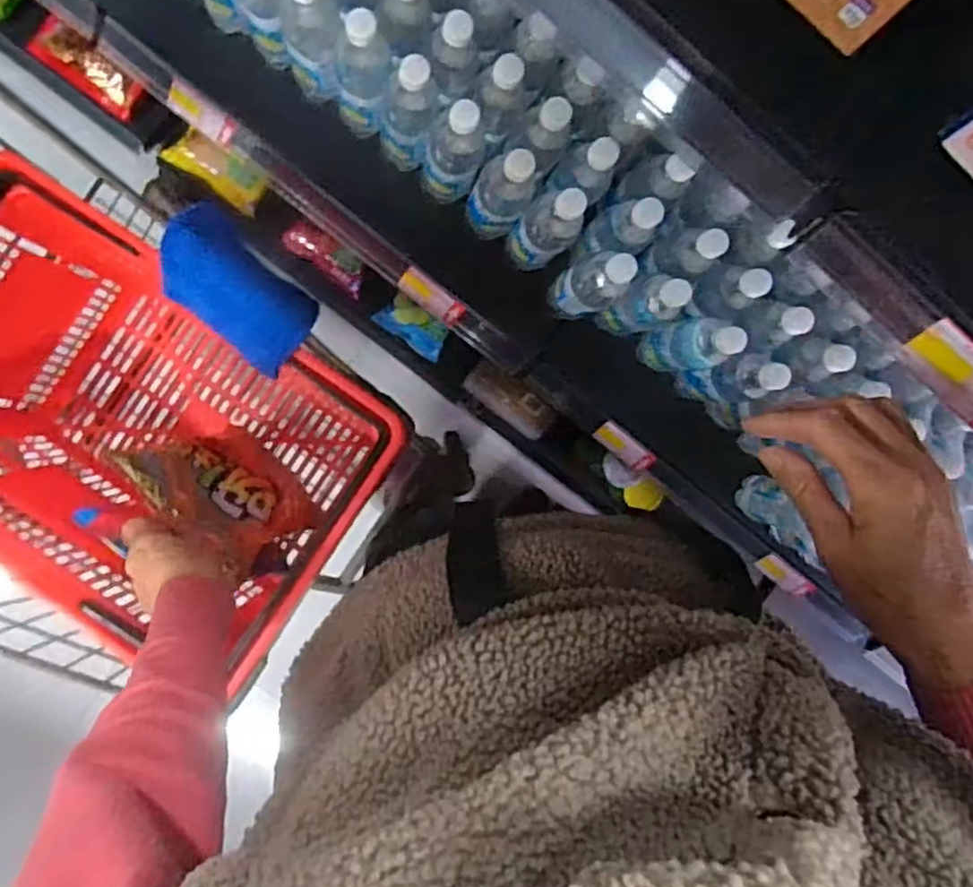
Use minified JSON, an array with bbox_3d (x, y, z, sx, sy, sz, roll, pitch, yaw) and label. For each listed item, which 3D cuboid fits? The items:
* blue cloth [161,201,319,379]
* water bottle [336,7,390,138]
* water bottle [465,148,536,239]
[{"bbox_3d":[-0.226,-0.137,0.632,0.140,0.037,0.086,41,87,-9],"label":"blue cloth"},{"bbox_3d":[-0.140,-0.410,0.788,0.061,0.176,0.057,0,94,-9],"label":"water bottle"},{"bbox_3d":[0.019,-0.288,0.814,0.063,0.180,0.065,-1,94,-9],"label":"water bottle"}]

